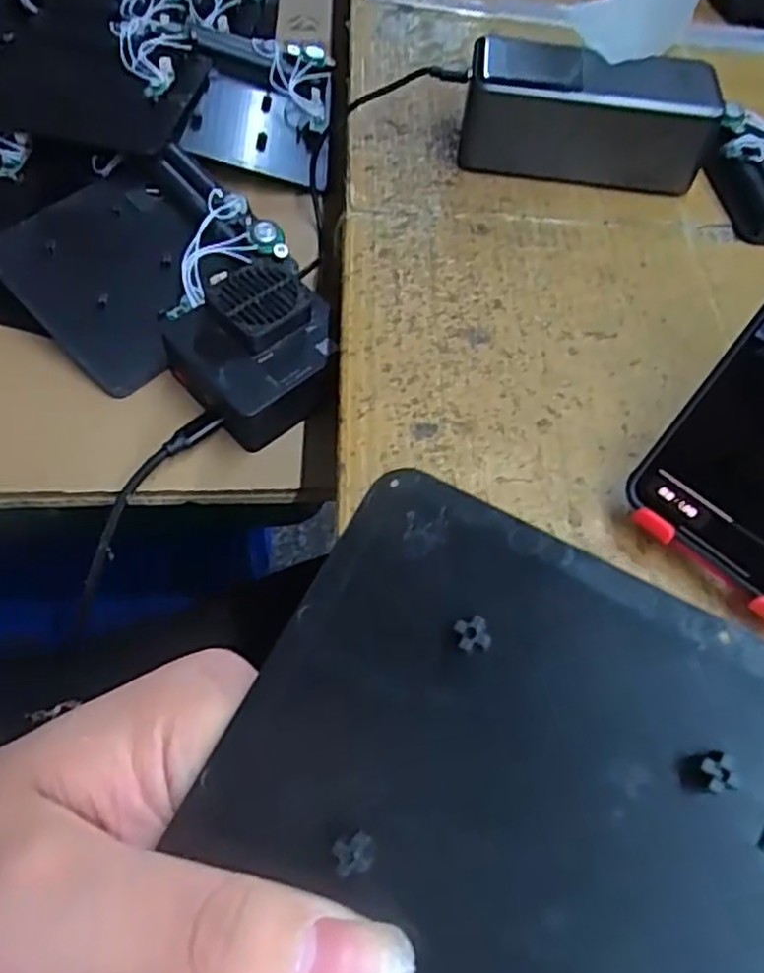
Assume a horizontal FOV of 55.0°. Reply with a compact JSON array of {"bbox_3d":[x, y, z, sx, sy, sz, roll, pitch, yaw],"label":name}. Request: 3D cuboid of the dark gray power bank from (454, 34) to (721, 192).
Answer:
[{"bbox_3d":[0.109,-0.198,0.392,0.128,0.055,0.055,8,56,2],"label":"dark gray power bank"}]

